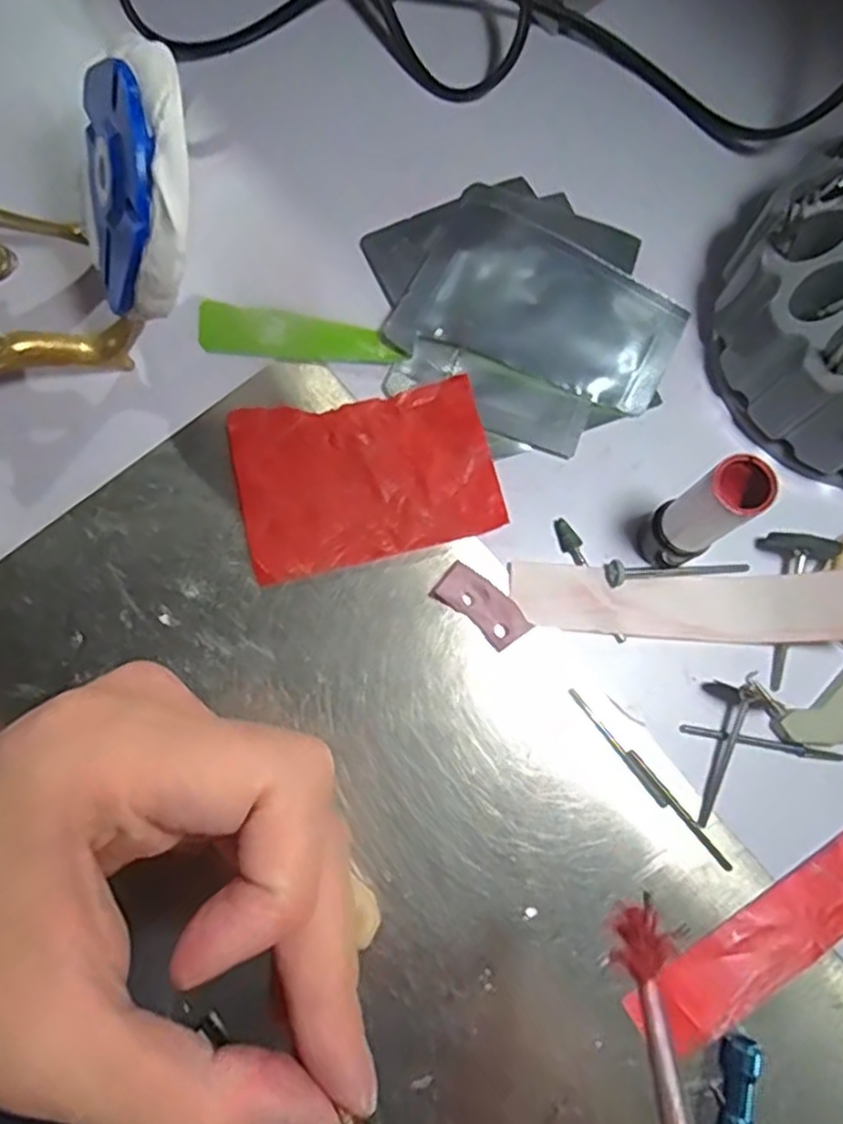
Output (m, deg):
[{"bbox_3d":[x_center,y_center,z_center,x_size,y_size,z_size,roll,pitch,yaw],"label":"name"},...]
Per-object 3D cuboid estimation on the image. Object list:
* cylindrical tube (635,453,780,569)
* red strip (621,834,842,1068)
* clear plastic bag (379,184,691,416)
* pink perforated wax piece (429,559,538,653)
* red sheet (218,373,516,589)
[{"bbox_3d":[0.081,-0.013,0.207,0.020,0.057,0.017,-36,80,-7],"label":"cylindrical tube"},{"bbox_3d":[0.109,0.104,0.210,0.107,0.004,0.022,-33,73,-10],"label":"red strip"},{"bbox_3d":[0.043,-0.087,0.247,0.089,0.008,0.066,26,80,6],"label":"clear plastic bag"},{"bbox_3d":[0.020,0.014,0.229,0.031,0.005,0.015,39,81,8],"label":"pink perforated wax piece"},{"bbox_3d":[-0.018,-0.029,0.236,0.081,0.004,0.056,-13,78,-2],"label":"red sheet"}]

